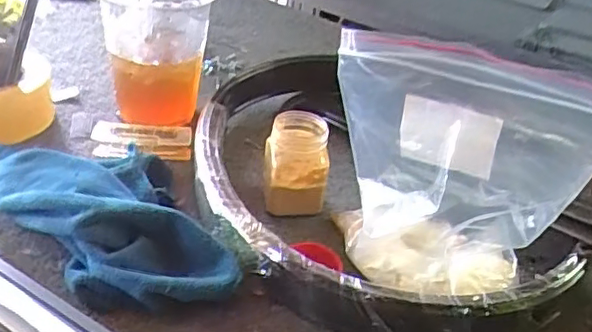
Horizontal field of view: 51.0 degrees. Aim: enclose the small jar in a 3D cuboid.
[{"bbox_3d":[0.001,-0.004,0.520,0.052,0.072,0.043,6,33,-3],"label":"small jar"}]

